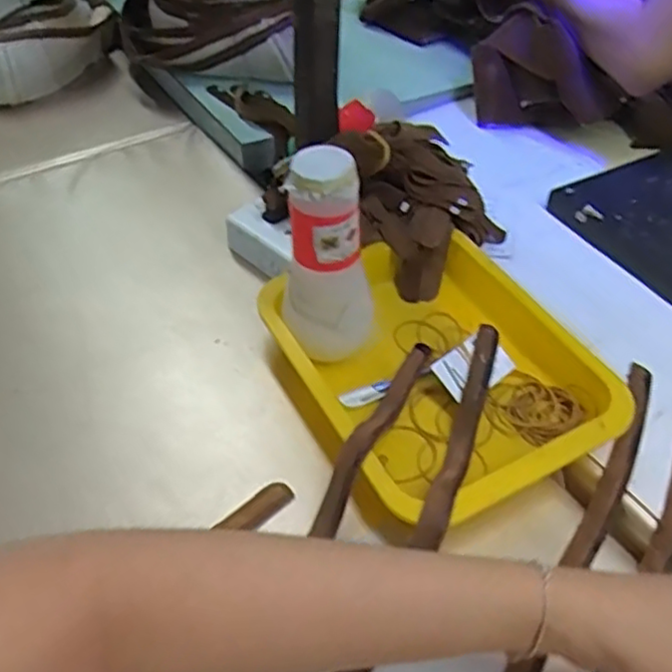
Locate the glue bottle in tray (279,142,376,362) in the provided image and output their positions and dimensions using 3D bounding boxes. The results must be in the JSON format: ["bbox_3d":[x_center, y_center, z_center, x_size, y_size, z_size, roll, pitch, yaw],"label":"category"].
[{"bbox_3d":[-0.006,-0.049,0.504,0.061,0.171,0.049,-20,50,-20],"label":"glue bottle in tray"}]

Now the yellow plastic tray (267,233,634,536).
[{"bbox_3d":[0.076,0.021,0.529,0.201,0.044,0.245,-19,50,-19],"label":"yellow plastic tray"}]

